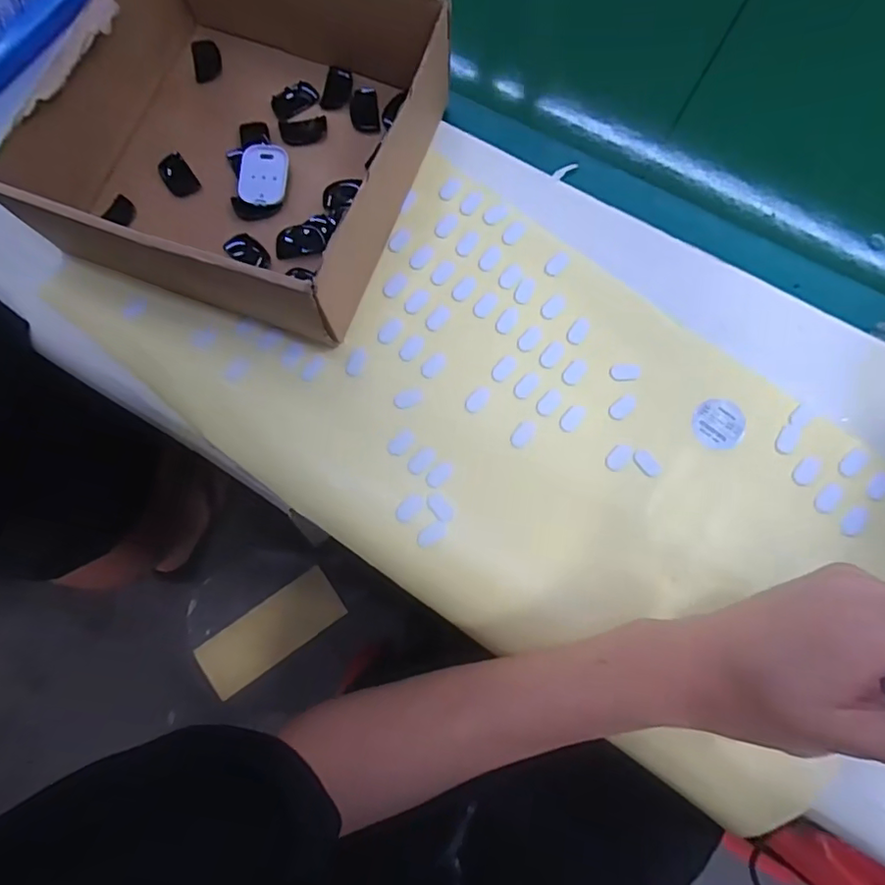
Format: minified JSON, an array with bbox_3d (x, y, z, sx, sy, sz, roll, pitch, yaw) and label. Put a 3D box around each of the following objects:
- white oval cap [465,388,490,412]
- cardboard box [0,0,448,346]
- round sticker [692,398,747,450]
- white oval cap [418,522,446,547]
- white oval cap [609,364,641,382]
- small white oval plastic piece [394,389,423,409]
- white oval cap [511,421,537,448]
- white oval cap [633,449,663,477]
[{"bbox_3d":[0.021,-0.026,0.345,0.011,0.004,0.017,31,78,8],"label":"white oval cap"},{"bbox_3d":[-0.119,-0.186,0.344,0.195,0.071,0.205,21,77,6],"label":"cardboard box"},{"bbox_3d":[0.164,-0.011,0.340,0.030,0.004,0.030,-1,79,5],"label":"round sticker"},{"bbox_3d":[-0.006,0.051,0.322,0.018,0.004,0.010,-35,78,-8],"label":"white oval cap"},{"bbox_3d":[0.111,-0.043,0.346,0.018,0.004,0.011,4,76,1],"label":"white oval cap"},{"bbox_3d":[-0.020,-0.027,0.344,0.018,0.004,0.010,-26,77,-6],"label":"small white oval plastic piece"},{"bbox_3d":[0.048,-0.005,0.338,0.010,0.004,0.018,36,79,9],"label":"white oval cap"},{"bbox_3d":[0.120,0.012,0.333,0.010,0.004,0.018,-43,79,-10],"label":"white oval cap"}]

